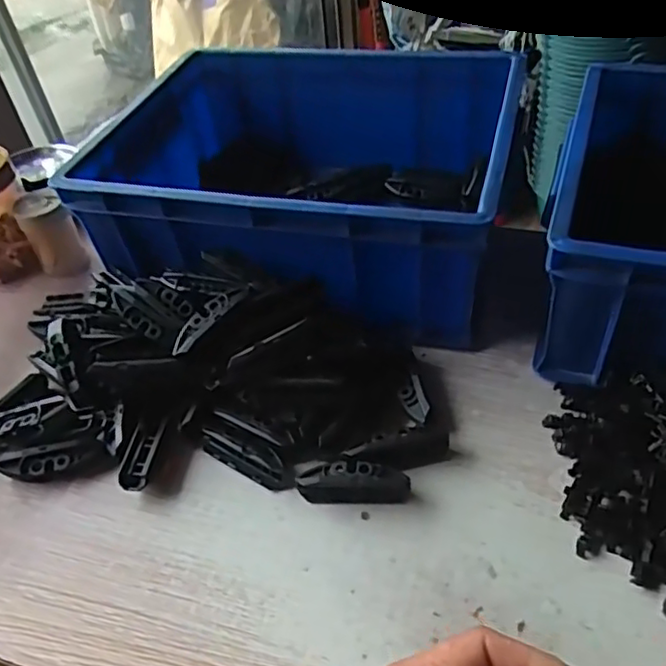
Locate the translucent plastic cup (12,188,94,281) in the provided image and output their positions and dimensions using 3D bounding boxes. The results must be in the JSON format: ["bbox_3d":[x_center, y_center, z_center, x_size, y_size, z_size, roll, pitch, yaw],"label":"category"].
[{"bbox_3d":[-0.266,-0.093,0.594,0.045,0.078,0.046,-4,45,4],"label":"translucent plastic cup"}]

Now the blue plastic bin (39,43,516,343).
[{"bbox_3d":[-0.017,-0.137,0.560,0.335,0.125,0.282,10,48,16],"label":"blue plastic bin"}]

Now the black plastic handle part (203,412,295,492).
[{"bbox_3d":[-0.056,0.081,0.427,0.072,0.018,0.027,22,52,26],"label":"black plastic handle part"}]

